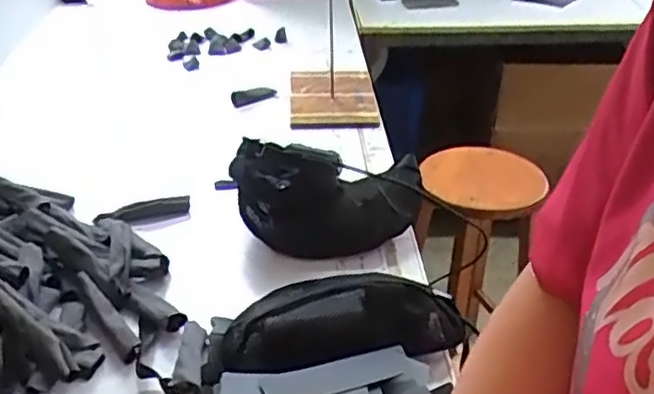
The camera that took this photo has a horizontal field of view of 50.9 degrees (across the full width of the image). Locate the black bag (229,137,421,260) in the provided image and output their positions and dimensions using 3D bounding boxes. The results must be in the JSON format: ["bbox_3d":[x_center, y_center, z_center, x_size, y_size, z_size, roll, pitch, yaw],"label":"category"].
[{"bbox_3d":[0.007,-0.014,1.054,0.269,0.132,0.178,-14,34,-21],"label":"black bag"}]

